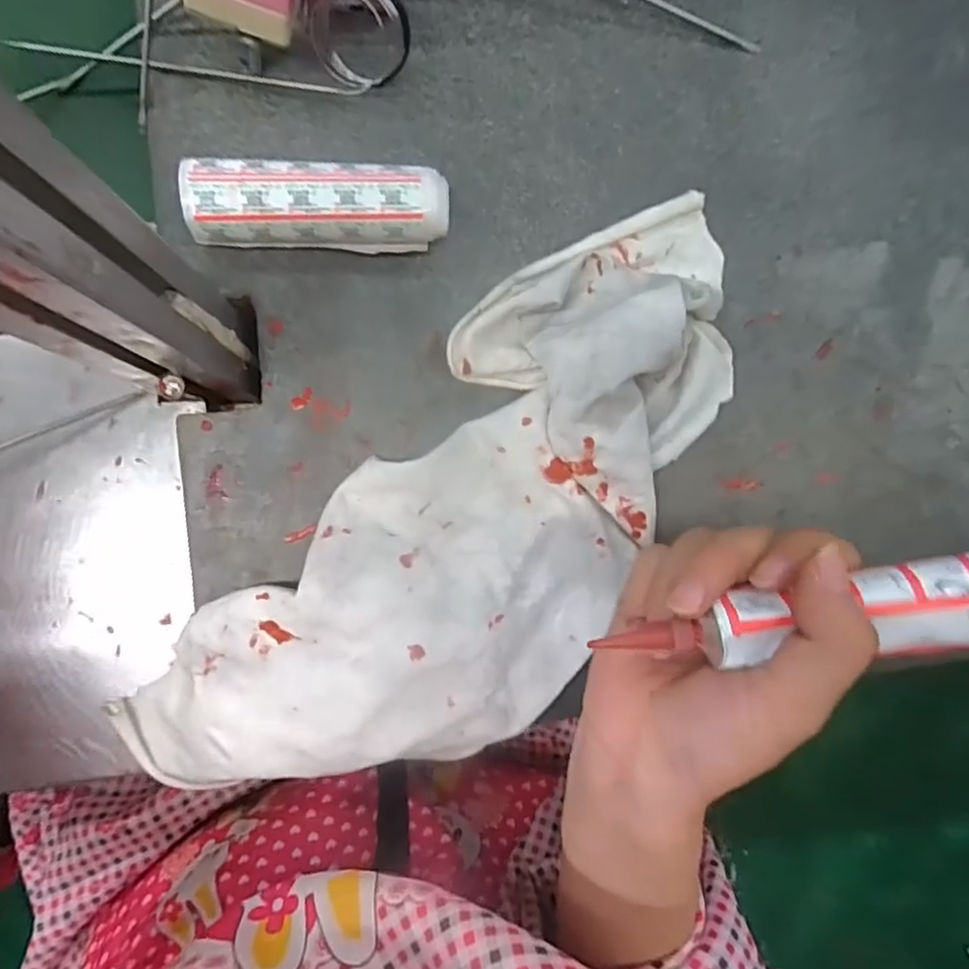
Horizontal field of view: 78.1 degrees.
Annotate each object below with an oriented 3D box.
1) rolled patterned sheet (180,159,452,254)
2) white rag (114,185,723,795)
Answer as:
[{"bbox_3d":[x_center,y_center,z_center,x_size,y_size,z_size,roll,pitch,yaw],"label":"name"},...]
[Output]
[{"bbox_3d":[-0.075,-0.128,0.279,0.114,0.032,0.033,0,88,-4],"label":"rolled patterned sheet"},{"bbox_3d":[0.003,0.022,0.280,0.154,0.039,0.375,42,86,-2],"label":"white rag"}]

